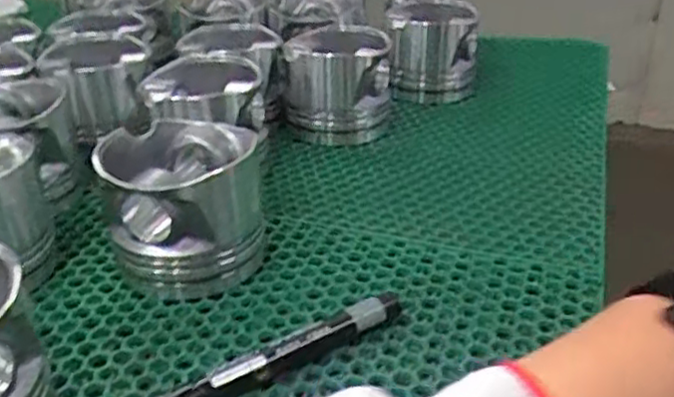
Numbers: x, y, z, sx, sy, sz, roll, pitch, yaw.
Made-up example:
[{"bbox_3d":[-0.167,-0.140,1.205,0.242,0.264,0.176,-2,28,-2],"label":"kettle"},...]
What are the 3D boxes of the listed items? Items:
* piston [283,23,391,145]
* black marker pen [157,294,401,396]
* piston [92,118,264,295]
[{"bbox_3d":[0.001,-0.094,0.588,0.083,0.074,0.091,1,30,1],"label":"piston"},{"bbox_3d":[-0.028,0.076,0.340,0.144,0.018,0.015,-20,36,-29],"label":"black marker pen"},{"bbox_3d":[-0.085,0.003,0.411,0.084,0.076,0.083,-5,31,-8],"label":"piston"}]

